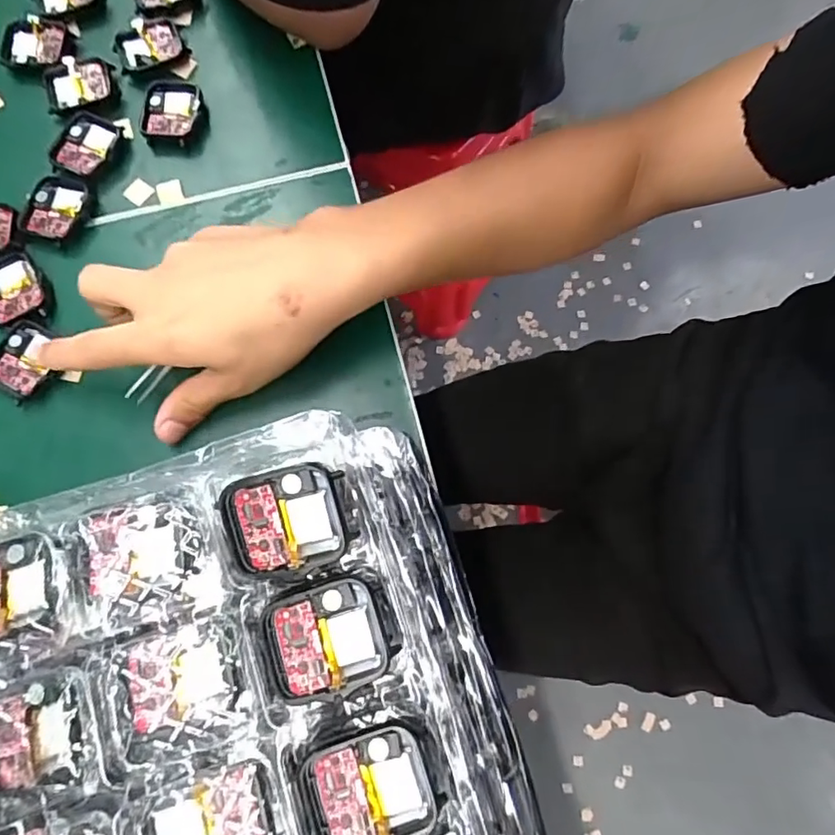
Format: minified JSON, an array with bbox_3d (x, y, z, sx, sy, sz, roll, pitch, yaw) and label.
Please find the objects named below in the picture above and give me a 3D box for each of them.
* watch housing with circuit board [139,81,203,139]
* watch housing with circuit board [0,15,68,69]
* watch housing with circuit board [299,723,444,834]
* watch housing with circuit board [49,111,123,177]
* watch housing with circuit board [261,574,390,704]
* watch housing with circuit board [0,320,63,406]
[{"bbox_3d":[-0.165,-0.206,0.368,0.038,0.009,0.043,4,77,2],"label":"watch housing with circuit board"},{"bbox_3d":[-0.268,-0.260,0.379,0.042,0.008,0.038,-2,77,0],"label":"watch housing with circuit board"},{"bbox_3d":[-0.018,0.130,0.190,0.046,0.006,0.036,-19,77,-4],"label":"watch housing with circuit board"},{"bbox_3d":[-0.220,-0.180,0.361,0.040,0.008,0.045,18,78,5],"label":"watch housing with circuit board"},{"bbox_3d":[-0.034,0.080,0.198,0.043,0.006,0.038,-18,77,-3],"label":"watch housing with circuit board"},{"bbox_3d":[-0.232,-0.033,0.324,0.035,0.007,0.046,21,79,5],"label":"watch housing with circuit board"}]

